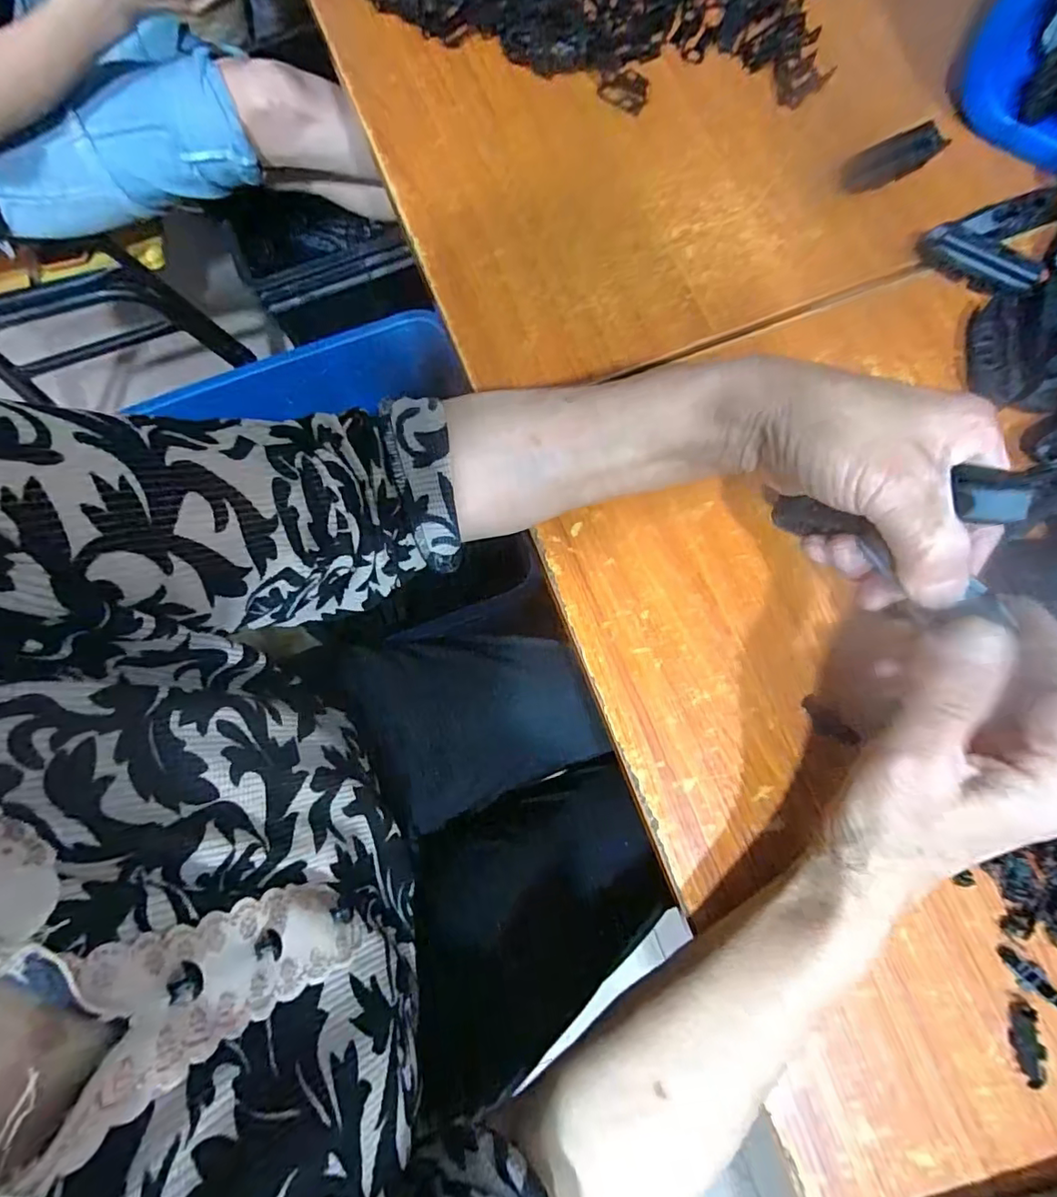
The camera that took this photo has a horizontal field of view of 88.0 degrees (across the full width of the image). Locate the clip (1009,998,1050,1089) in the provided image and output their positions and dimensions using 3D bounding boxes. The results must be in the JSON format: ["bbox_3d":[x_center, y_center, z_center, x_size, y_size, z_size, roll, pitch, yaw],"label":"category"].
[{"bbox_3d":[0.244,0.217,0.267,0.011,0.011,0.035,6,77,2],"label":"clip"}]

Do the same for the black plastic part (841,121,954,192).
[{"bbox_3d":[0.247,-0.301,0.375,0.066,0.011,0.027,-22,77,10],"label":"black plastic part"}]

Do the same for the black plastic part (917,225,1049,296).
[{"bbox_3d":[0.290,-0.217,0.354,0.074,0.018,0.022,35,80,8],"label":"black plastic part"}]

